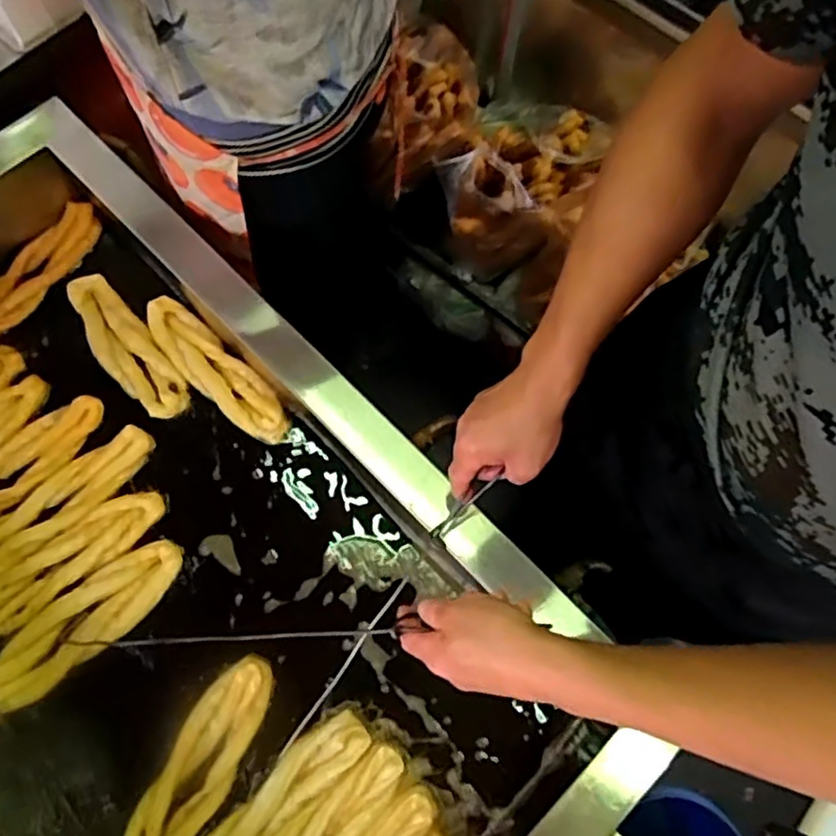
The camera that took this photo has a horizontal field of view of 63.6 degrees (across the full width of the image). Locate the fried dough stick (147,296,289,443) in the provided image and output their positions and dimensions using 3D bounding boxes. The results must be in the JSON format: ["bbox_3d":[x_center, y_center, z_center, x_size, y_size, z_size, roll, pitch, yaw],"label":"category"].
[{"bbox_3d":[-0.263,-0.063,0.874,0.249,0.026,0.063,40,76,12],"label":"fried dough stick"}]

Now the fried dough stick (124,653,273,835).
[{"bbox_3d":[-0.237,0.376,0.720,0.074,0.018,0.250,25,73,8],"label":"fried dough stick"}]

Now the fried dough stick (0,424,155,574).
[{"bbox_3d":[-0.442,0.106,0.806,0.274,0.025,0.071,-35,75,-11],"label":"fried dough stick"}]

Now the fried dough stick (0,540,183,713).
[{"bbox_3d":[-0.379,0.230,0.762,0.245,0.022,0.079,-39,75,-12],"label":"fried dough stick"}]

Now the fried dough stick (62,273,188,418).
[{"bbox_3d":[-0.381,-0.093,0.880,0.070,0.030,0.233,-36,75,-12],"label":"fried dough stick"}]

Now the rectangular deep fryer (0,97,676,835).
[{"bbox_3d":[-0.301,0.150,0.744,1.070,0.197,0.594,42,76,13],"label":"rectangular deep fryer"}]

